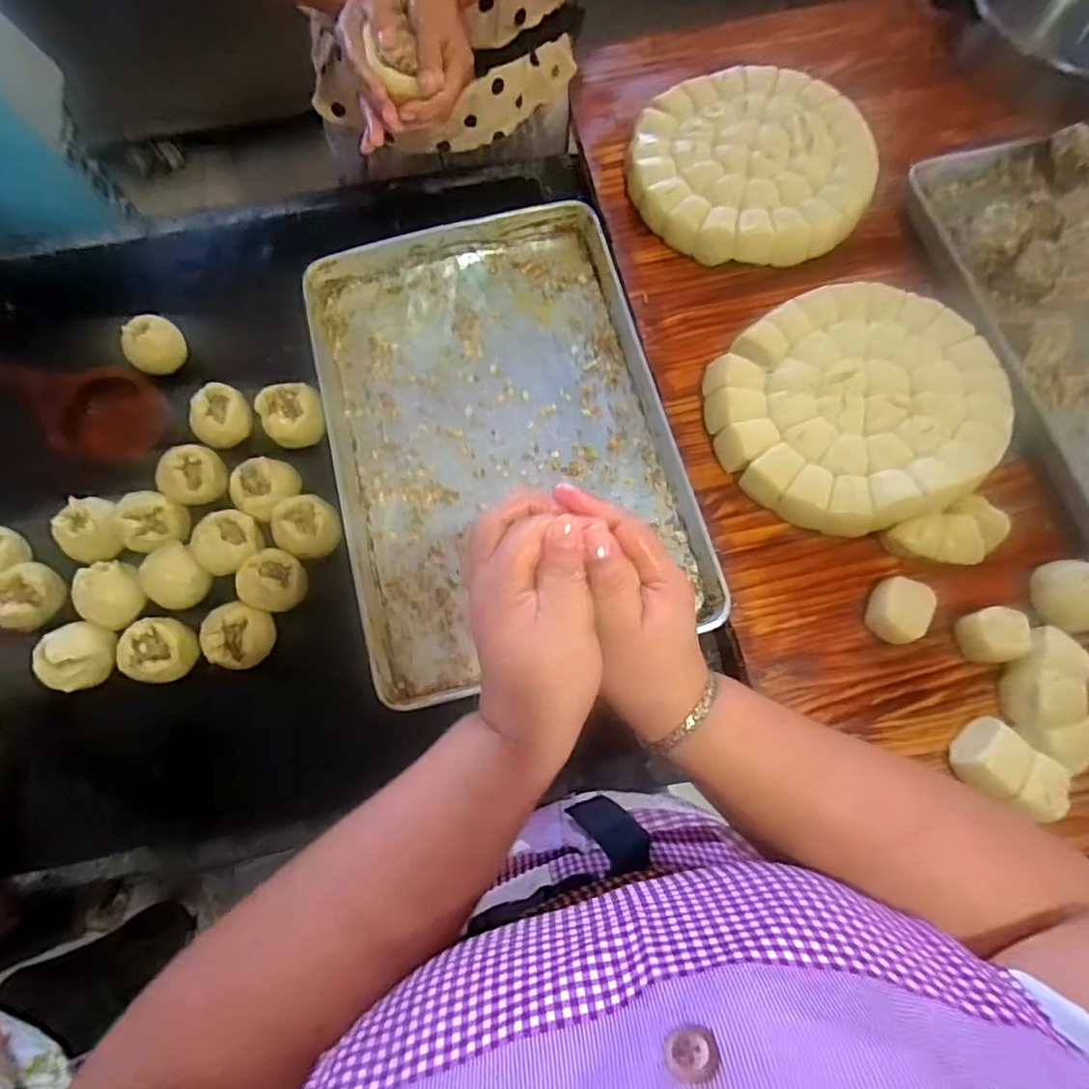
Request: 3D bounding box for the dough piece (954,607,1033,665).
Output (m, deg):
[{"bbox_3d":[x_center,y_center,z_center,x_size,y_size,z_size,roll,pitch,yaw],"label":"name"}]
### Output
[{"bbox_3d":[0.476,0.096,0.622,0.061,0.037,0.056,-15,73,-4],"label":"dough piece"}]

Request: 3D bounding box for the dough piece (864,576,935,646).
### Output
[{"bbox_3d":[0.383,0.072,0.634,0.054,0.040,0.069,23,75,8],"label":"dough piece"}]

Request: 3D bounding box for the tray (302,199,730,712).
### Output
[{"bbox_3d":[-0.057,-0.148,0.748,0.405,0.055,0.605,-14,73,-3],"label":"tray"}]

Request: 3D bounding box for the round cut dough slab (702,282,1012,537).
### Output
[{"bbox_3d":[0.374,-0.172,0.708,0.339,0.054,0.307,-43,77,-11],"label":"round cut dough slab"}]

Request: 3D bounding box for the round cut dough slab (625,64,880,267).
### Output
[{"bbox_3d":[0.287,-0.542,0.837,0.327,0.058,0.320,0,73,1],"label":"round cut dough slab"}]

